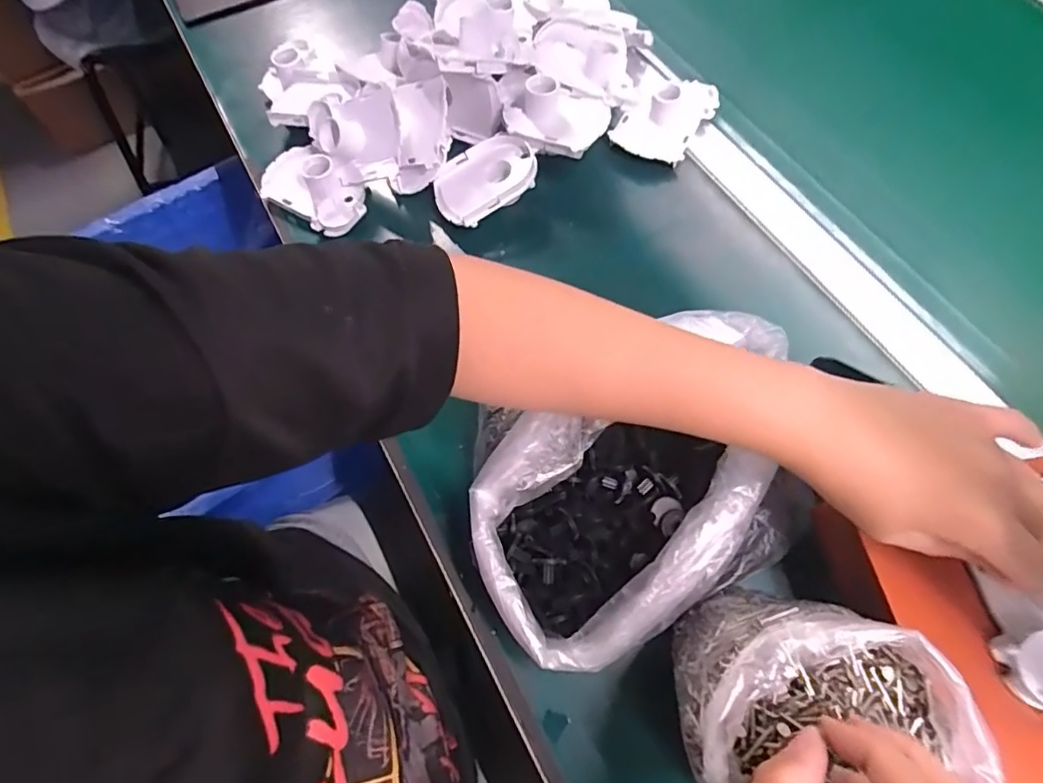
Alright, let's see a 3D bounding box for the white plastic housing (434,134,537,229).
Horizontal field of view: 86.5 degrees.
[{"bbox_3d":[-0.030,-0.176,0.464,0.088,0.018,0.068,-28,64,5],"label":"white plastic housing"}]

